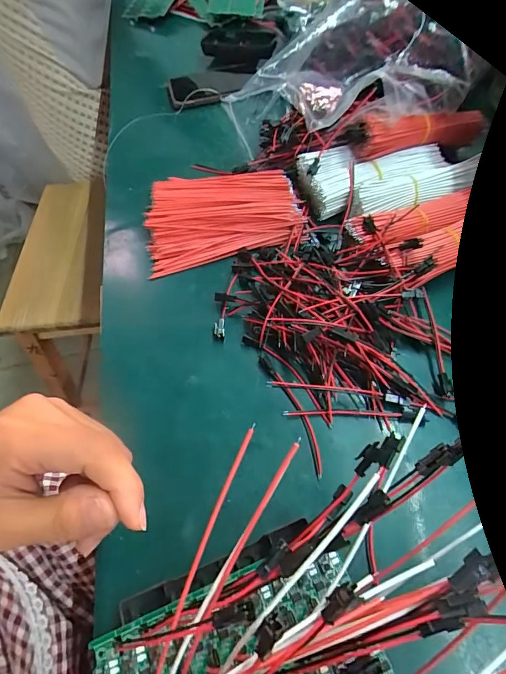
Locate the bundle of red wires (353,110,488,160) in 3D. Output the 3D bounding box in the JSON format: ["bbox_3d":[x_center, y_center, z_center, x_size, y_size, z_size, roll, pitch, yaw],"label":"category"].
[{"bbox_3d":[0.169,-0.204,0.389,0.142,0.035,0.024,-14,59,-1],"label":"bundle of red wires"}]

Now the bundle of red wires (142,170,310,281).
[{"bbox_3d":[-0.034,-0.129,0.402,0.150,0.023,0.119,-17,59,-3],"label":"bundle of red wires"}]

